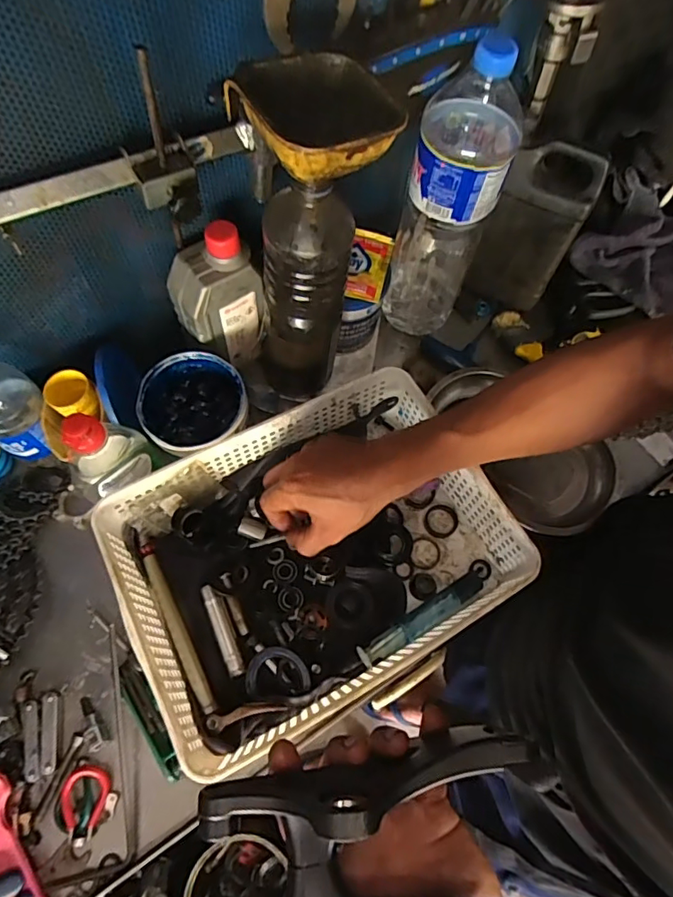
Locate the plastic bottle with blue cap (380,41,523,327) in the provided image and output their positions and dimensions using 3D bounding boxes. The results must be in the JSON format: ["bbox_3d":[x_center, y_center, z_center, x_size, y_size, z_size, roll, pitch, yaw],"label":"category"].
[{"bbox_3d":[0.114,-0.246,0.519,0.088,0.297,0.107,16,66,4],"label":"plastic bottle with blue cap"}]

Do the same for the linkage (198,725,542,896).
[{"bbox_3d":[0.021,0.197,0.250,0.174,0.057,0.092,0,66,-3],"label":"linkage"}]

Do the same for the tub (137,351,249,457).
[{"bbox_3d":[-0.141,-0.035,0.511,0.099,0.067,0.102,1,66,-3],"label":"tub"}]

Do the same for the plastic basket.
[{"bbox_3d":[-0.022,0.094,0.477,0.330,0.082,0.254,-29,70,-15],"label":"plastic basket"}]

